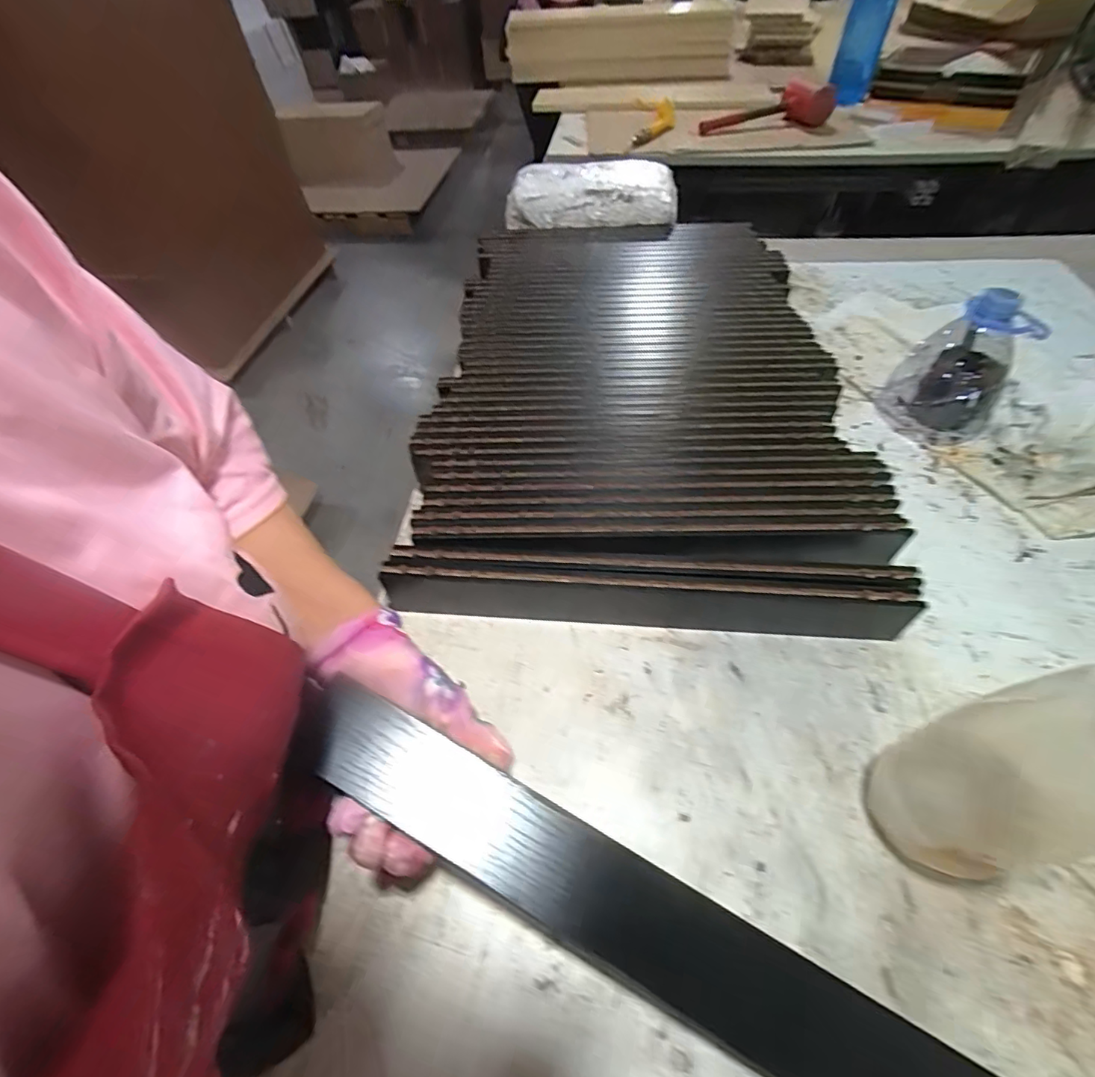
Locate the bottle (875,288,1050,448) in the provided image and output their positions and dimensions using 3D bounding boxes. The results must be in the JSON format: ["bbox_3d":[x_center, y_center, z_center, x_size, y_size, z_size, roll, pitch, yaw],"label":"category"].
[{"bbox_3d":[0.401,-0.167,0.499,0.098,0.116,0.090,32,60,25],"label":"bottle"}]

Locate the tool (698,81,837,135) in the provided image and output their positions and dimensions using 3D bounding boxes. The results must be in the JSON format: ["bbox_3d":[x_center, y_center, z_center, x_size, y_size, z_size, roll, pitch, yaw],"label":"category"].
[{"bbox_3d":[0.534,-1.032,1.247,0.284,0.078,0.142,-20,56,-13],"label":"tool"}]

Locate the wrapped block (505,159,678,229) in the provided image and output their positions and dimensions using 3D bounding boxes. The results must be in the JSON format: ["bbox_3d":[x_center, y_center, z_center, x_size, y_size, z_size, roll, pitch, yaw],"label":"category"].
[{"bbox_3d":[0.062,-0.522,0.778,0.246,0.050,0.127,-1,52,2],"label":"wrapped block"}]

